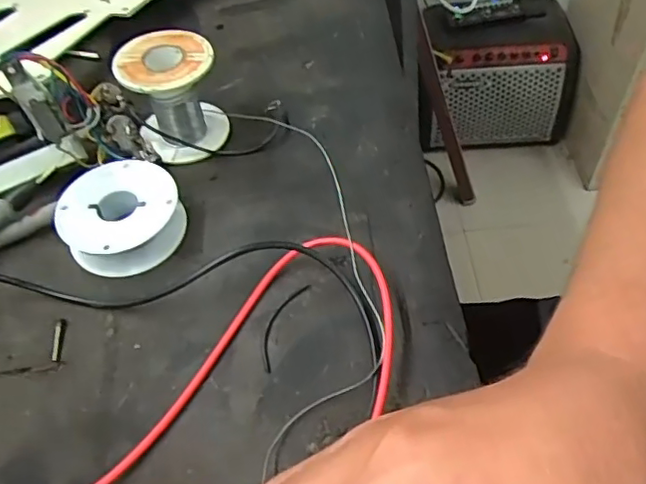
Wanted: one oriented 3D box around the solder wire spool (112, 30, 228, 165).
[{"bbox_3d":[-0.085,-0.083,0.354,0.050,0.056,0.050,-2,52,3],"label":"solder wire spool"}]

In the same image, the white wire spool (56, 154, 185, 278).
[{"bbox_3d":[-0.105,-0.013,0.322,0.060,0.023,0.057,-2,52,3],"label":"white wire spool"}]

